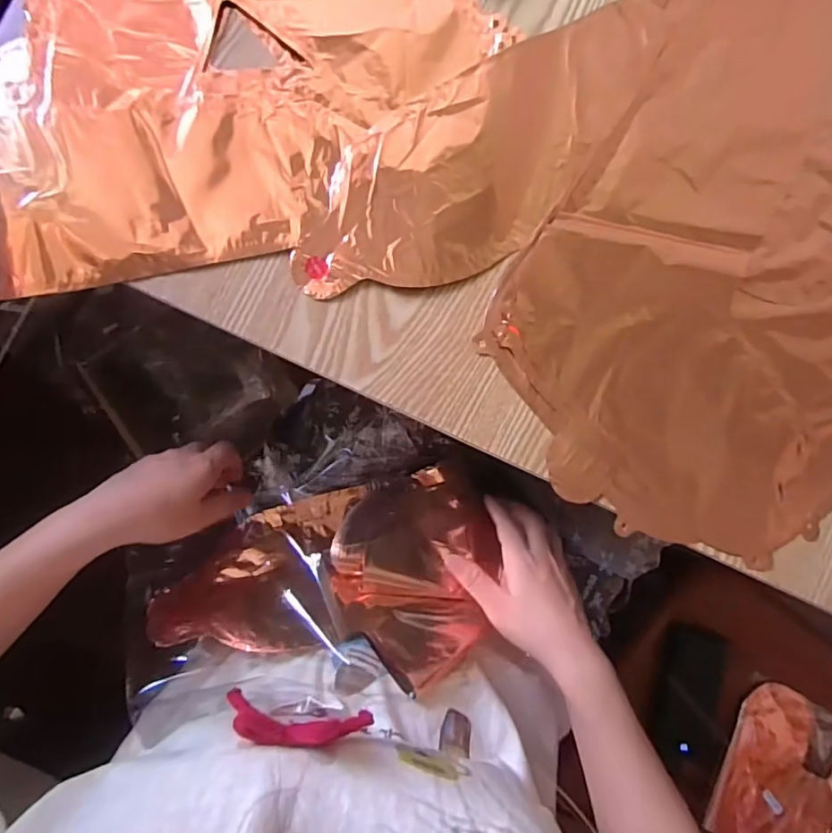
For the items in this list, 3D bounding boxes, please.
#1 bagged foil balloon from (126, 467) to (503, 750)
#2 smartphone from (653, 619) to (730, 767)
[{"bbox_3d":[-0.071,0.130,0.430,0.277,0.179,0.050,-8,133,-12],"label":"bagged foil balloon"},{"bbox_3d":[0.351,0.353,0.697,0.073,0.015,0.158,14,81,9],"label":"smartphone"}]

